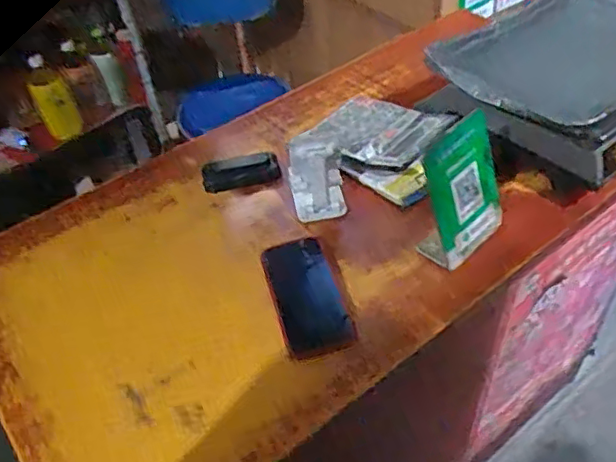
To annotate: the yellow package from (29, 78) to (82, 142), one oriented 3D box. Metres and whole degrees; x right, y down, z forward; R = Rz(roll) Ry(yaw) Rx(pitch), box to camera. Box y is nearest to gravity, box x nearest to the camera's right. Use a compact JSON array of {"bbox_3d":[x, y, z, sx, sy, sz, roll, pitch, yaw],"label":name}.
[{"bbox_3d":[-0.632,-0.306,1.510,0.118,0.145,0.031,-8,30,19],"label":"yellow package"}]

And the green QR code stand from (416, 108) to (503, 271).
[{"bbox_3d":[0.183,-0.045,0.694,0.103,0.142,0.063,-37,53,-27],"label":"green QR code stand"}]

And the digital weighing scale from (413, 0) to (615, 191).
[{"bbox_3d":[0.373,-0.217,0.819,0.363,0.116,0.268,-30,50,-21],"label":"digital weighing scale"}]

